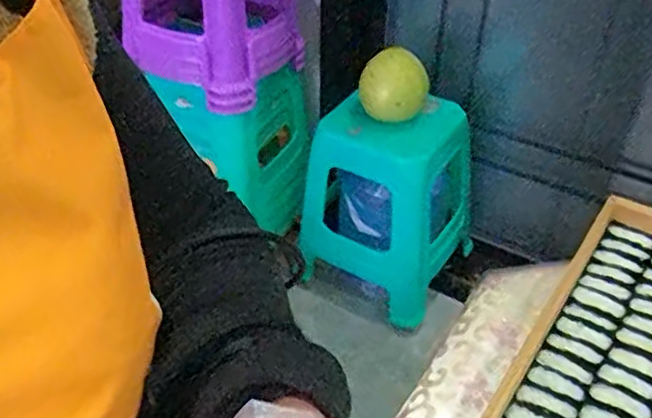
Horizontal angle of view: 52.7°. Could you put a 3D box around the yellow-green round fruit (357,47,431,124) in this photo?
[{"bbox_3d":[0.150,-0.271,1.471,0.150,0.145,0.121,2,38,1],"label":"yellow-green round fruit"}]

